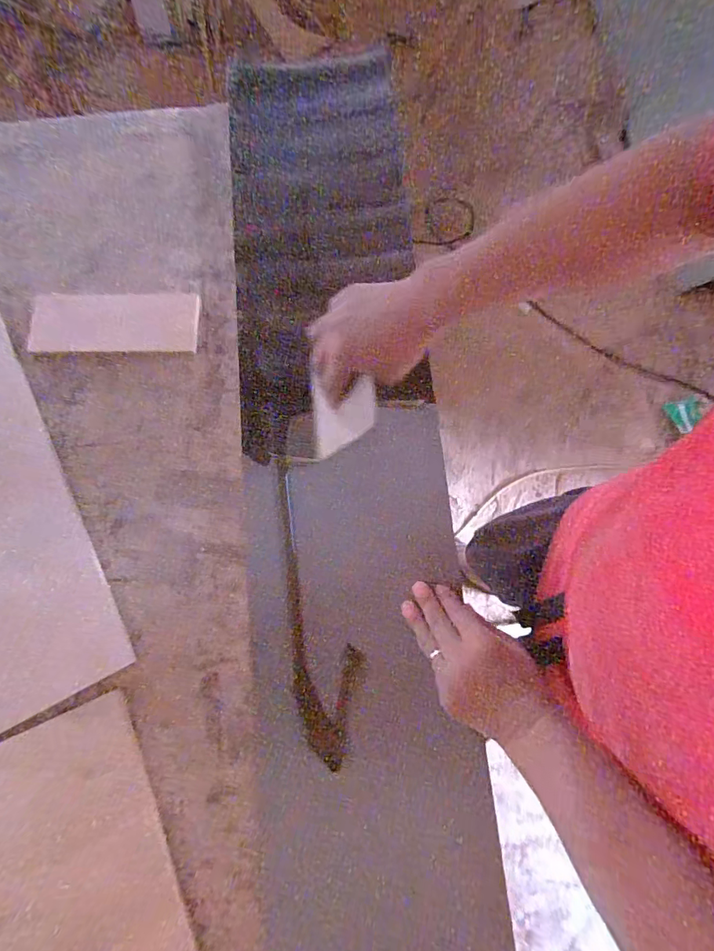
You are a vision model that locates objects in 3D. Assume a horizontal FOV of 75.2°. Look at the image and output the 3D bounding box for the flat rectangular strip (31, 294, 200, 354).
[{"bbox_3d":[-0.302,-0.196,0.586,0.197,0.008,0.084,0,77,-6],"label":"flat rectangular strip"}]

